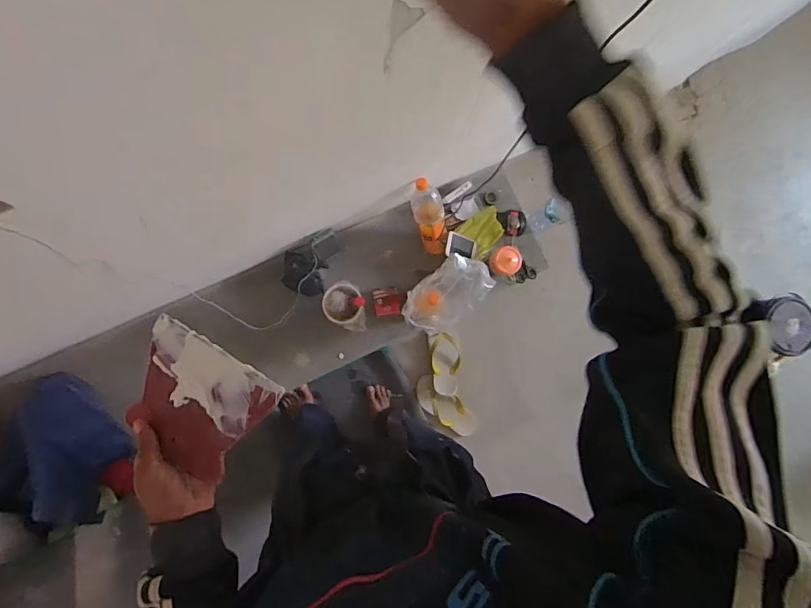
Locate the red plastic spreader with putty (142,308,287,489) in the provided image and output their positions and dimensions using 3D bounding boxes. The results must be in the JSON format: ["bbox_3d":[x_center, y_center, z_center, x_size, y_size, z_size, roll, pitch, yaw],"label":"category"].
[{"bbox_3d":[-0.222,0.097,0.459,0.162,0.010,0.119,30,89,15],"label":"red plastic spreader with putty"}]

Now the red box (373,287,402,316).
[{"bbox_3d":[-0.053,-0.004,1.310,0.076,0.034,0.082,-8,89,-1],"label":"red box"}]

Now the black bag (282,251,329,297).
[{"bbox_3d":[-0.287,-0.082,1.238,0.129,0.057,0.102,14,88,0],"label":"black bag"}]

